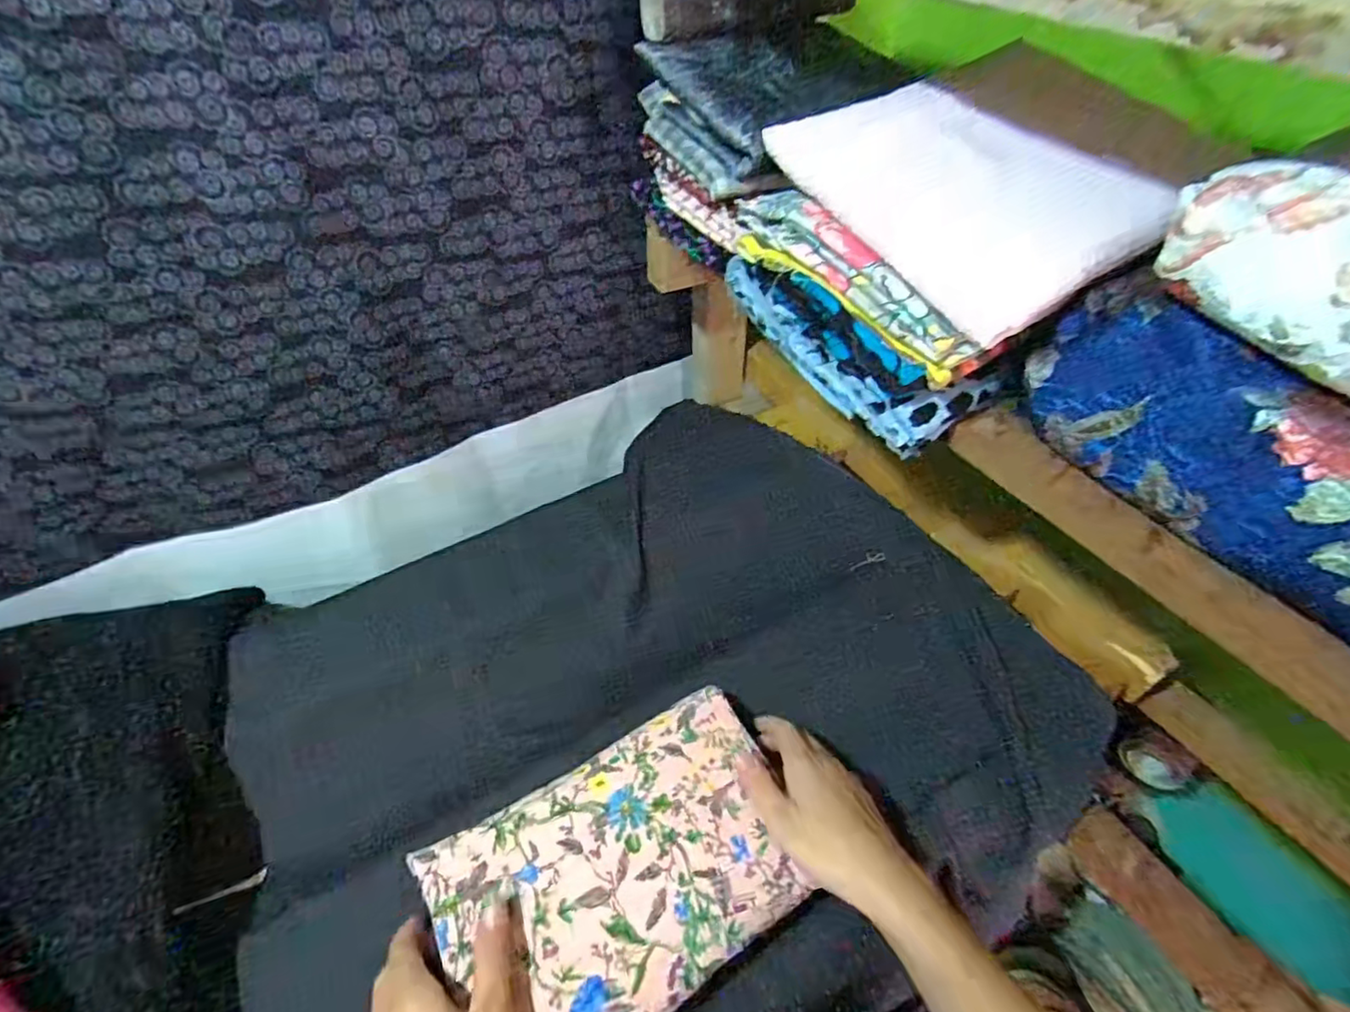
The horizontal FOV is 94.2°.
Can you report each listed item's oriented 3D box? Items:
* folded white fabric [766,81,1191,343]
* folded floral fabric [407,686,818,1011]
[{"bbox_3d":[0.162,-0.191,0.373,0.109,0.021,0.206,-41,66,12],"label":"folded white fabric"},{"bbox_3d":[-0.029,0.223,0.389,0.217,0.022,0.145,-26,52,-21],"label":"folded floral fabric"}]

